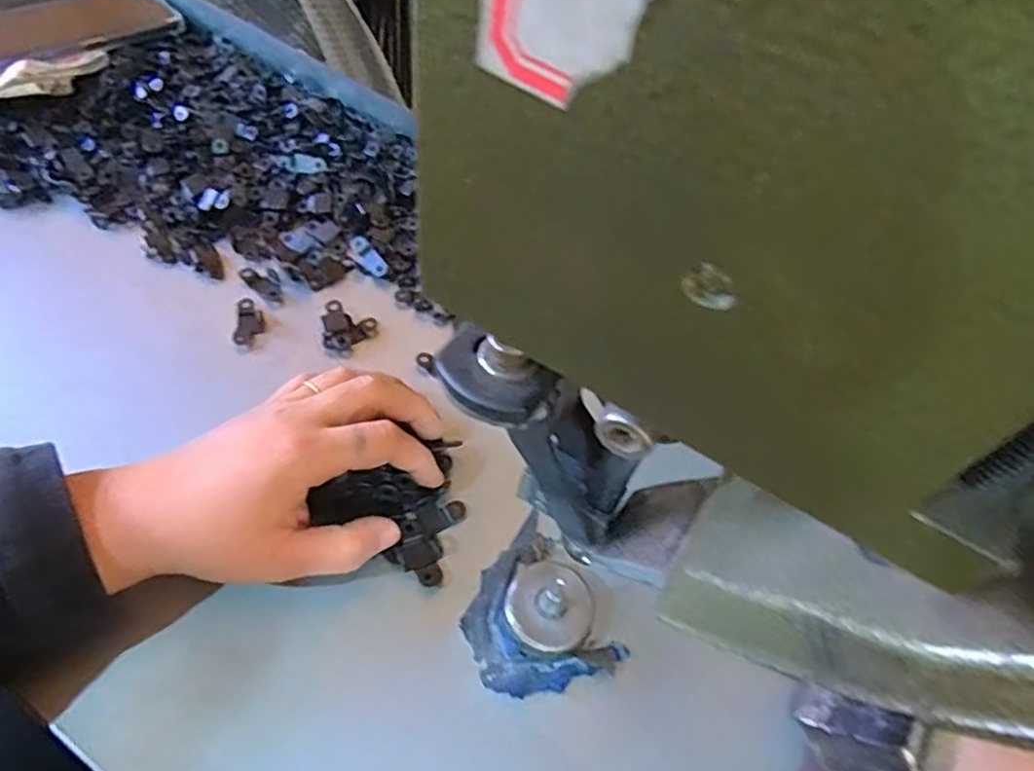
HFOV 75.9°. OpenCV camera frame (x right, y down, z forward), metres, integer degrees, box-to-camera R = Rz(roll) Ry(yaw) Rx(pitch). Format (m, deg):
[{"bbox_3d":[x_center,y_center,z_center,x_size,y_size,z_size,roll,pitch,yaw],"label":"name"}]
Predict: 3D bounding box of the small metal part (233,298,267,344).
[{"bbox_3d":[-0.160,-0.039,0.397,0.016,0.004,0.032,1,56,-7],"label":"small metal part"}]

